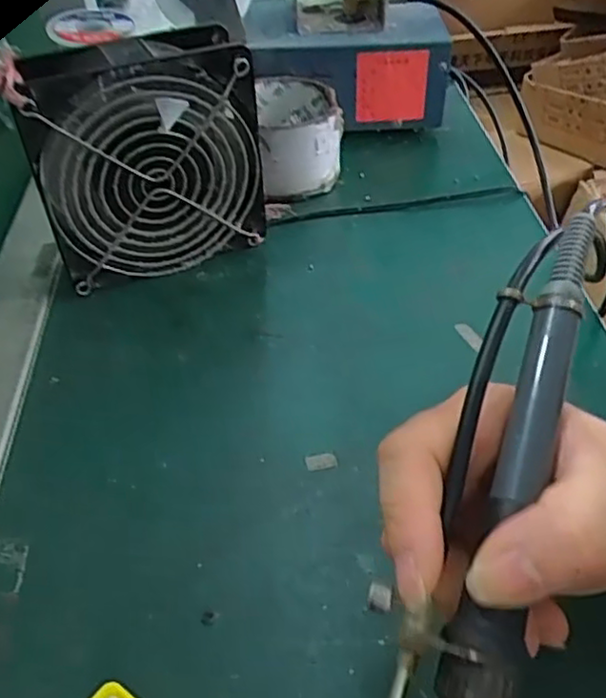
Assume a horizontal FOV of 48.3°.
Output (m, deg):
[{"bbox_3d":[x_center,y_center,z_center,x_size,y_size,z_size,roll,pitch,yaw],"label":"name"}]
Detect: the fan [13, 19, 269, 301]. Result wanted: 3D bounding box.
[{"bbox_3d":[-0.086,-0.106,0.381,0.124,0.123,0.054,-22,46,-16],"label":"fan"}]

